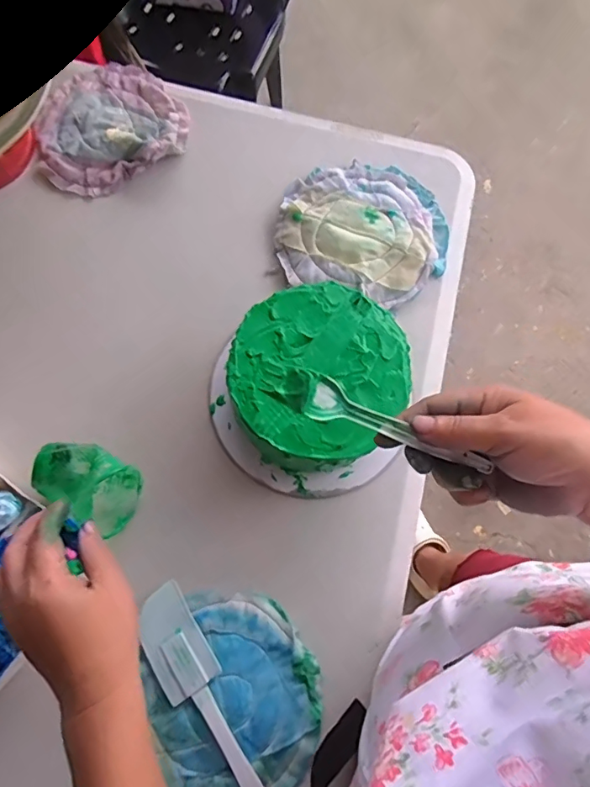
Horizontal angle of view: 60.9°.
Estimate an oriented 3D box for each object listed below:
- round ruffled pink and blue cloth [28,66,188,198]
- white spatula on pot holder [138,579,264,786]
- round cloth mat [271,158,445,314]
[{"bbox_3d":[-0.208,-0.301,0.553,0.163,0.019,0.150,1,75,-2],"label":"round ruffled pink and blue cloth"},{"bbox_3d":[-0.063,0.266,0.405,0.046,0.009,0.225,-31,78,-9],"label":"white spatula on pot holder"},{"bbox_3d":[0.075,-0.177,0.532,0.174,0.021,0.152,15,75,2],"label":"round cloth mat"}]

